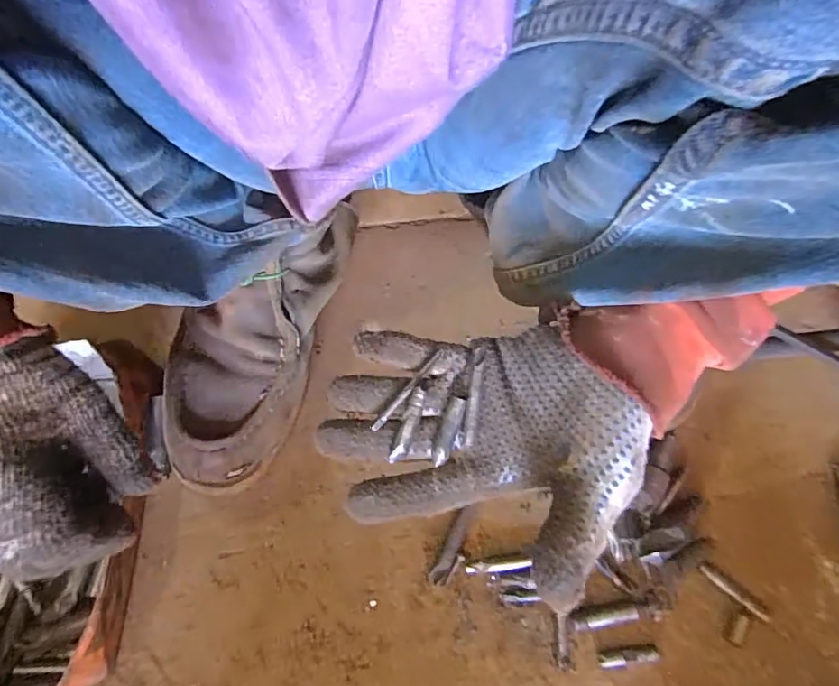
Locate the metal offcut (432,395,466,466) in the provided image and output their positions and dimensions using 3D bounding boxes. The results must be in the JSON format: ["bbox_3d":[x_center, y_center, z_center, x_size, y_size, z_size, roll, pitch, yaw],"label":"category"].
[{"bbox_3d":[0.017,0.049,0.298,0.010,0.006,0.038,20,80,11],"label":"metal offcut"}]

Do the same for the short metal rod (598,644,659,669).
[{"bbox_3d":[0.147,0.222,0.370,0.041,0.005,0.011,-16,63,10],"label":"short metal rod"}]

